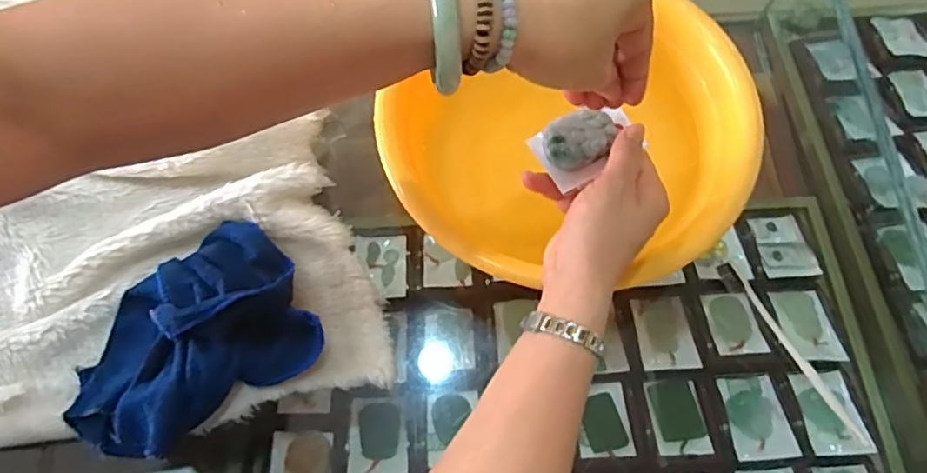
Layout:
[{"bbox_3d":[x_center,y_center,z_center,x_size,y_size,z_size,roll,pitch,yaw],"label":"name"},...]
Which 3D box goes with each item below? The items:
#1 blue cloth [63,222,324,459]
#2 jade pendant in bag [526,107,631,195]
[{"bbox_3d":[-0.216,0.079,0.480,0.189,0.039,0.138,-32,72,-11],"label":"blue cloth"},{"bbox_3d":[0.083,-0.063,0.428,0.063,0.017,0.045,-22,70,-8],"label":"jade pendant in bag"}]

